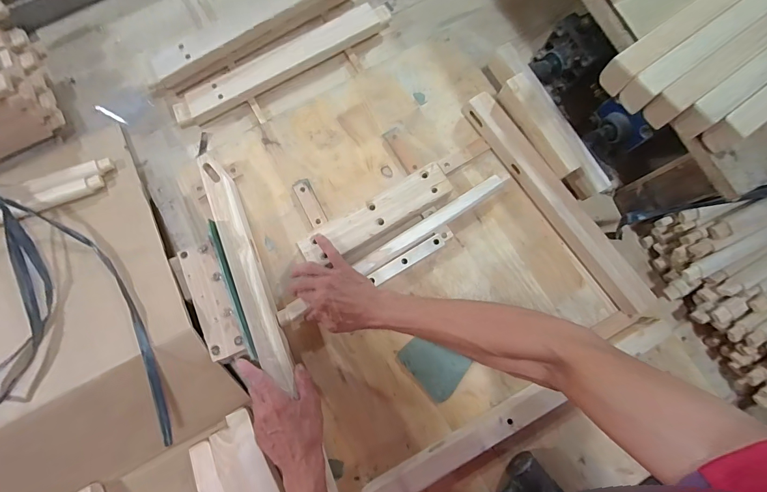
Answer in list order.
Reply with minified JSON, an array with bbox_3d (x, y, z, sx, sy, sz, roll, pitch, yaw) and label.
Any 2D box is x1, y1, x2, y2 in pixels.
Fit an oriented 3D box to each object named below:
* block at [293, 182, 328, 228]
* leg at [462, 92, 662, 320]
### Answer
[{"bbox_3d":[-0.122,-0.070,0.616,0.028,0.009,0.080,-26,79,-7],"label":"block"},{"bbox_3d":[0.283,-0.076,0.609,0.048,0.049,0.436,-34,82,-7],"label":"leg"}]

